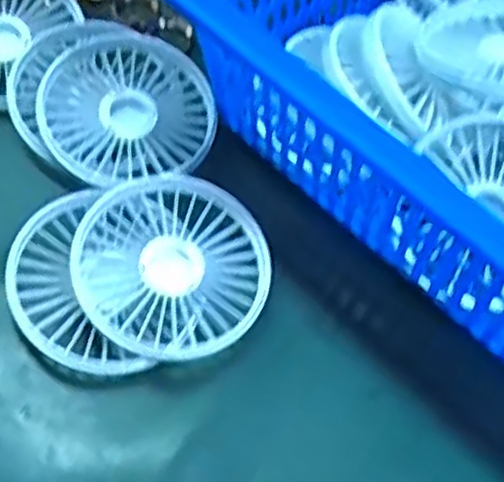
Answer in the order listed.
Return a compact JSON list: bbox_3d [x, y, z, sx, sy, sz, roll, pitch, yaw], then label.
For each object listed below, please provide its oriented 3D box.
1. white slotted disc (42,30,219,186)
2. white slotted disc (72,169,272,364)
[{"bbox_3d":[-0.064,-0.071,0.396,0.084,0.016,0.087,3,57,-5],"label":"white slotted disc"},{"bbox_3d":[-0.035,0.010,0.359,0.086,0.014,0.090,5,63,-11],"label":"white slotted disc"}]

